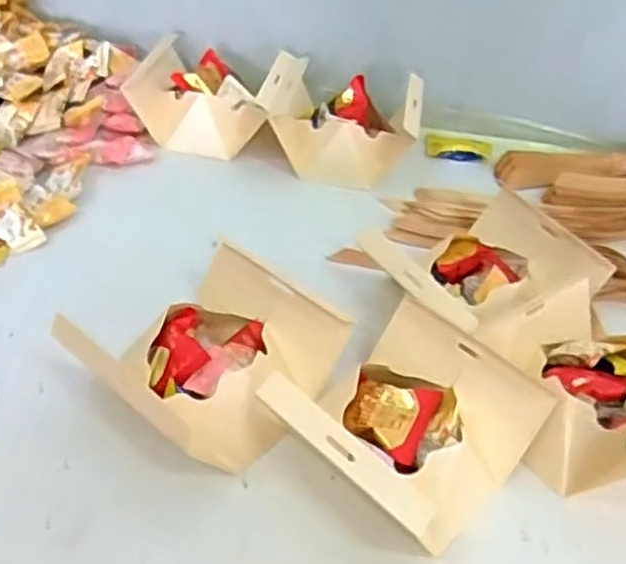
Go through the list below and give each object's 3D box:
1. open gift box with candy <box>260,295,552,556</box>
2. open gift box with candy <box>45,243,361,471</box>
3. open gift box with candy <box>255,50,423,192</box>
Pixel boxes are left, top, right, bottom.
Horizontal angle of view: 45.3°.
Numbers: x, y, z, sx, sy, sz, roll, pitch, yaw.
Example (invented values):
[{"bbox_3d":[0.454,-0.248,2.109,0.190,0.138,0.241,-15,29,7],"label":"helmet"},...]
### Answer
[{"bbox_3d":[0.060,0.091,0.483,0.125,0.070,0.153,34,47,29],"label":"open gift box with candy"},{"bbox_3d":[-0.065,0.052,0.512,0.129,0.072,0.142,26,43,22],"label":"open gift box with candy"},{"bbox_3d":[0.026,-0.160,0.769,0.161,0.074,0.107,12,40,6],"label":"open gift box with candy"}]

